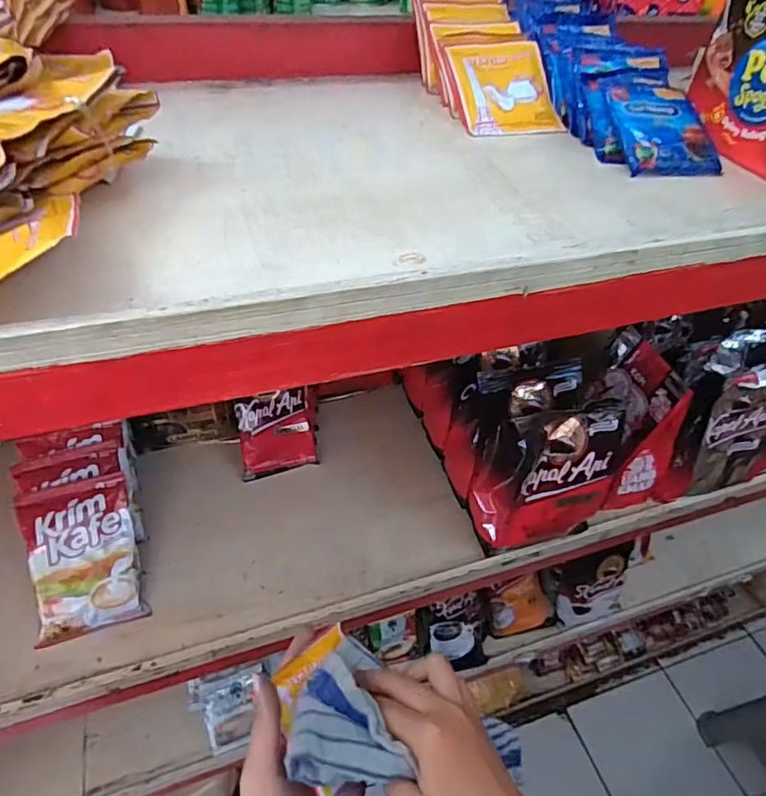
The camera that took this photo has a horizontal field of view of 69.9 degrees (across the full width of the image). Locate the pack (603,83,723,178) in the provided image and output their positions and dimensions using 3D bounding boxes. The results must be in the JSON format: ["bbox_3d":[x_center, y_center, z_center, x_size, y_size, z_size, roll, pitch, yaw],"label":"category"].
[{"bbox_3d":[0.237,-0.231,0.467,0.088,0.013,0.099,-2,68,-13],"label":"pack"}]

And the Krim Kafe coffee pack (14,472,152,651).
[{"bbox_3d":[-0.302,0.159,0.553,0.096,0.007,0.147,-11,80,-20],"label":"Krim Kafe coffee pack"}]

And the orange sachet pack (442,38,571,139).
[{"bbox_3d":[0.112,-0.290,0.508,0.095,0.010,0.115,-10,74,-14],"label":"orange sachet pack"}]

